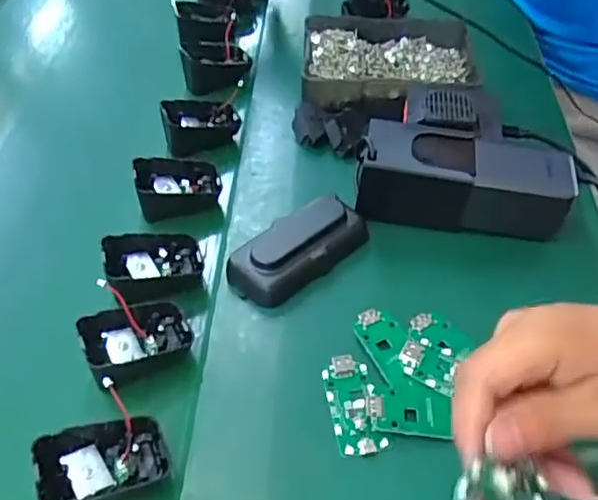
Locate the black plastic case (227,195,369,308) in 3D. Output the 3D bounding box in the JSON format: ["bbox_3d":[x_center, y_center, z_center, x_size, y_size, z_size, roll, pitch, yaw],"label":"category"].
[{"bbox_3d":[0.000,-0.005,0.447,0.051,0.028,0.106,34,62,28],"label":"black plastic case"}]

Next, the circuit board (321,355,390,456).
[{"bbox_3d":[0.034,0.093,0.378,0.031,0.004,0.064,-12,51,-3],"label":"circuit board"}]

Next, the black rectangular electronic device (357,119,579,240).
[{"bbox_3d":[0.126,-0.057,0.467,0.153,0.056,0.061,3,52,9],"label":"black rectangular electronic device"}]

